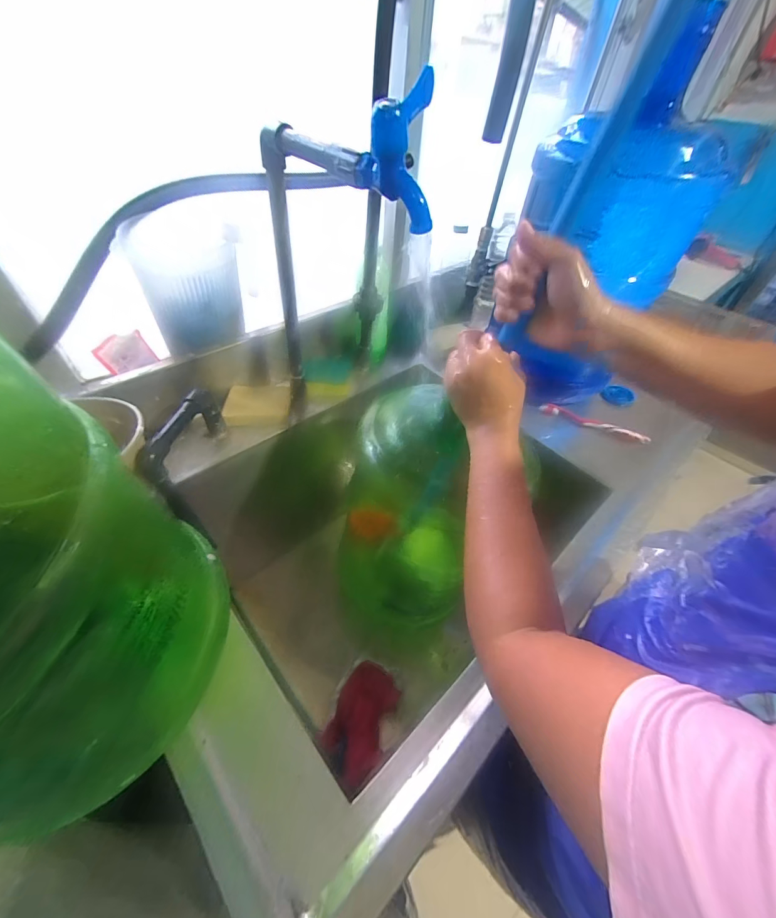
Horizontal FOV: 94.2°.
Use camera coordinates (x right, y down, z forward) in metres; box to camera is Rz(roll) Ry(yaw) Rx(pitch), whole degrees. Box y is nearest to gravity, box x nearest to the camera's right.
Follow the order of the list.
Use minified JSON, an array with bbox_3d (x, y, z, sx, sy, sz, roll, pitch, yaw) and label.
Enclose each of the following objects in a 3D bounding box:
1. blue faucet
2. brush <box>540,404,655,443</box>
[{"bbox_3d":[0.007,-0.244,0.291,0.059,0.090,0.045,-2,47,-7],"label":"blue faucet"},{"bbox_3d":[0.370,-0.064,0.653,0.186,0.018,0.024,21,49,14],"label":"brush"}]

